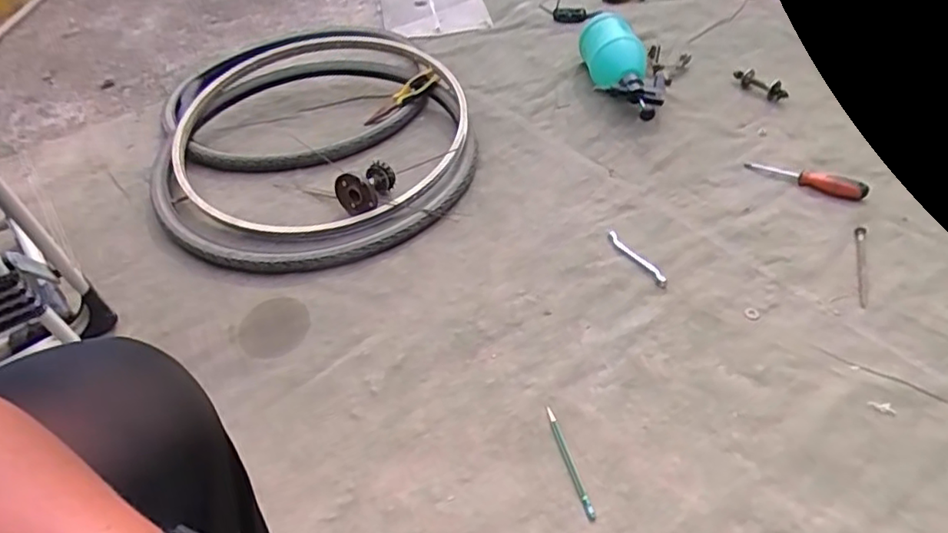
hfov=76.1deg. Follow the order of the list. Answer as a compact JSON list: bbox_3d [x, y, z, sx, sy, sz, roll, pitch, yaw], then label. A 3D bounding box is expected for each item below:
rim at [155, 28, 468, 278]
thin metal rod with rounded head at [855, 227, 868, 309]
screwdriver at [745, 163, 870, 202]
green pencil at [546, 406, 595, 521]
[{"bbox_3d":[-0.355,-0.309,1.277,0.644,0.140,0.784,-15,46,-8],"label":"rim"},{"bbox_3d":[0.595,-0.002,0.927,0.015,0.010,0.163,12,49,18],"label":"thin metal rod with rounded head"},{"bbox_3d":[0.578,-0.155,1.057,0.193,0.025,0.038,25,54,27],"label":"screwdriver"},{"bbox_3d":[0.119,0.243,0.758,0.012,0.004,0.151,-14,47,-6],"label":"green pencil"}]

